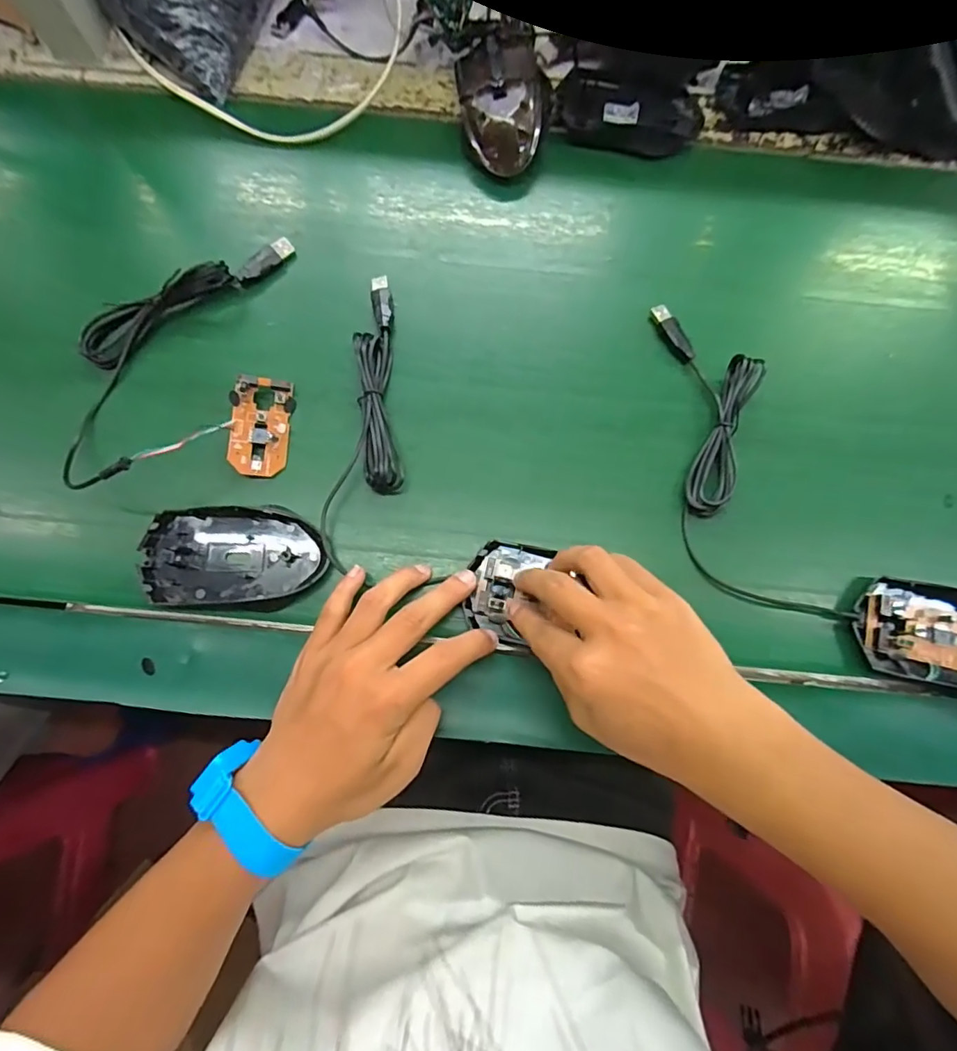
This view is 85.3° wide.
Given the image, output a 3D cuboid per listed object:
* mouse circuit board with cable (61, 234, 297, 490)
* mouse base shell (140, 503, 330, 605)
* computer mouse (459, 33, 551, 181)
[{"bbox_3d":[-0.199,-0.114,0.346,0.143,0.028,0.179,-6,77,-2],"label":"mouse circuit board with cable"},{"bbox_3d":[-0.154,0.018,0.325,0.109,0.014,0.059,-1,77,-1],"label":"mouse base shell"},{"bbox_3d":[0.018,-0.313,0.389,0.059,0.045,0.094,-7,77,-2],"label":"computer mouse"}]

